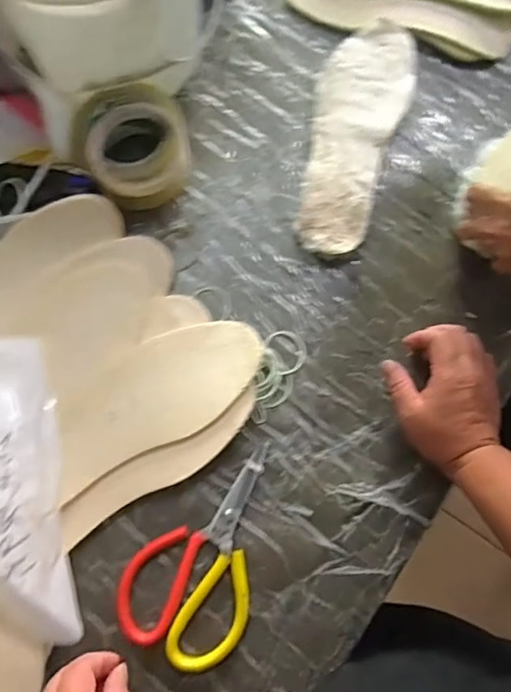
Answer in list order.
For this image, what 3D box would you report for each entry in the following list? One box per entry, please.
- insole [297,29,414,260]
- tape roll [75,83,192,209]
[{"bbox_3d":[0.108,-0.223,0.556,0.097,0.020,0.271,7,77,7],"label":"insole"},{"bbox_3d":[-0.112,-0.188,0.526,0.092,0.072,0.106,-16,76,-5],"label":"tape roll"}]

